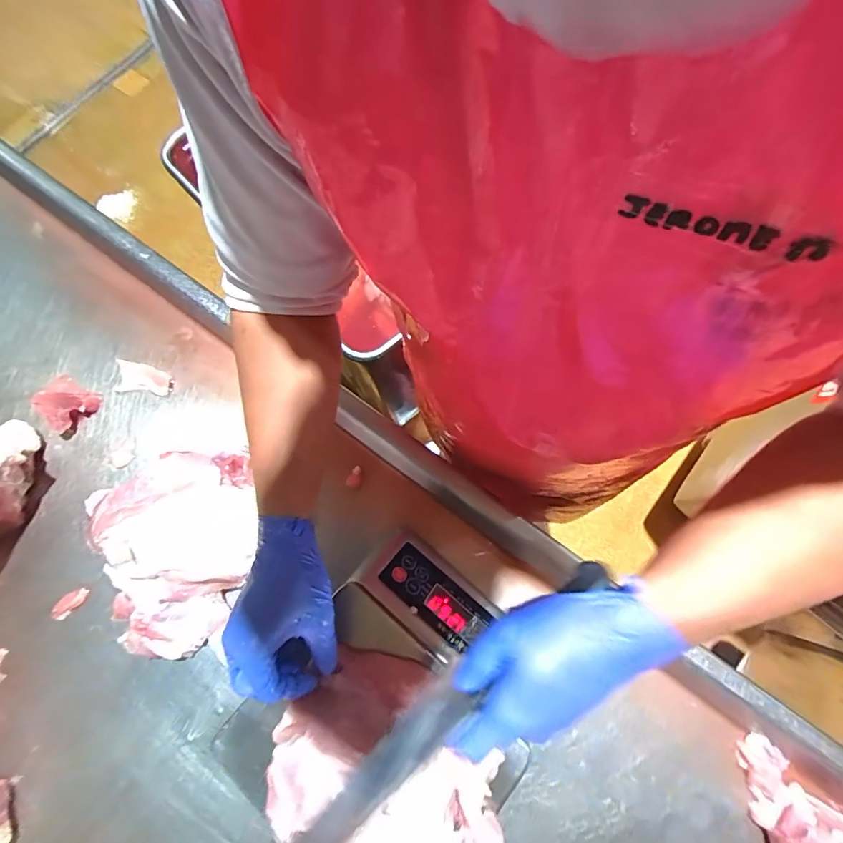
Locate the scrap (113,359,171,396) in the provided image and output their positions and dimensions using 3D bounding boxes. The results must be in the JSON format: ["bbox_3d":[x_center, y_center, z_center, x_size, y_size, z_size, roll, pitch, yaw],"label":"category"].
[{"bbox_3d":[-0.378,-0.059,0.576,0.081,0.011,0.040,8,76,3],"label":"scrap"}]

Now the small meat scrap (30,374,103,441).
[{"bbox_3d":[-0.469,-0.021,0.554,0.069,0.034,0.067,29,78,8],"label":"small meat scrap"}]

